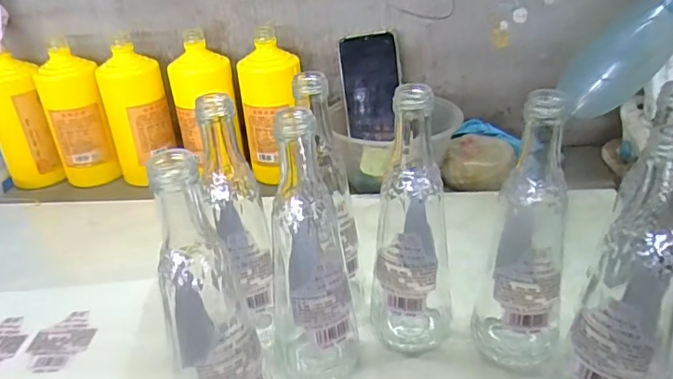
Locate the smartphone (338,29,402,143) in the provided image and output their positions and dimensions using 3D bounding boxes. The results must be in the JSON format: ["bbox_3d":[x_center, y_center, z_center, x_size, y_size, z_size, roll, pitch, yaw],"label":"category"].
[{"bbox_3d":[0.047,-0.133,0.712,0.075,0.139,0.006,-6,9,4],"label":"smartphone"}]

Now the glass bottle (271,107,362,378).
[{"bbox_3d":[-0.018,0.053,0.390,0.062,0.217,0.057,-7,32,-6],"label":"glass bottle"}]

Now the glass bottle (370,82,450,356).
[{"bbox_3d":[0.059,0.031,0.419,0.061,0.211,0.063,5,33,14],"label":"glass bottle"}]

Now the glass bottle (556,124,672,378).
[{"bbox_3d":[0.187,0.069,0.338,0.061,0.207,0.068,22,40,35],"label":"glass bottle"}]

